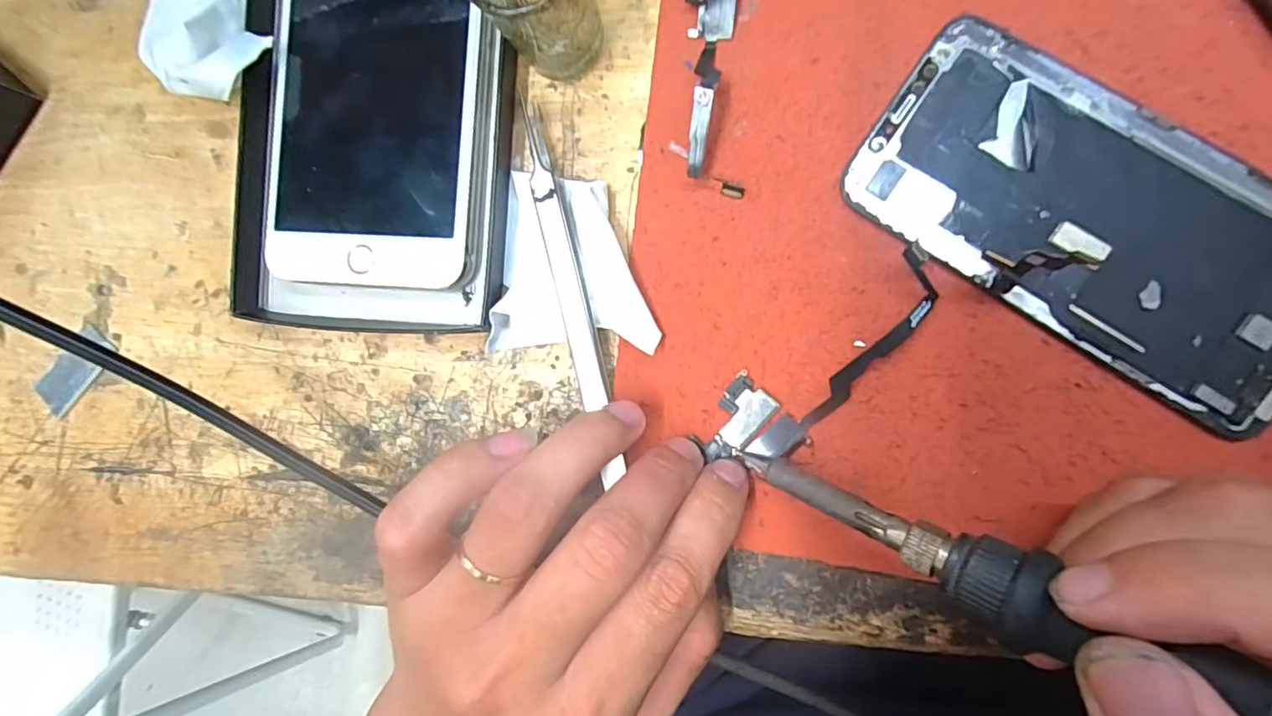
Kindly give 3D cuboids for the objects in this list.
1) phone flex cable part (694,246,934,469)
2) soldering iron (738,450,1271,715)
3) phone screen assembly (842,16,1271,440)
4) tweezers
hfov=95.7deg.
[{"bbox_3d":[0.059,0.005,0.182,0.089,0.006,0.028,-38,87,13],"label":"phone flex cable part"},{"bbox_3d":[0.103,0.060,0.117,0.196,0.015,0.018,23,97,41],"label":"soldering iron"},{"bbox_3d":[0.137,-0.041,0.172,0.139,0.006,0.065,35,96,7],"label":"phone screen assembly"},{"bbox_3d":[-0.023,-0.025,0.196,0.010,0.009,0.132,-15,84,9],"label":"tweezers"}]

